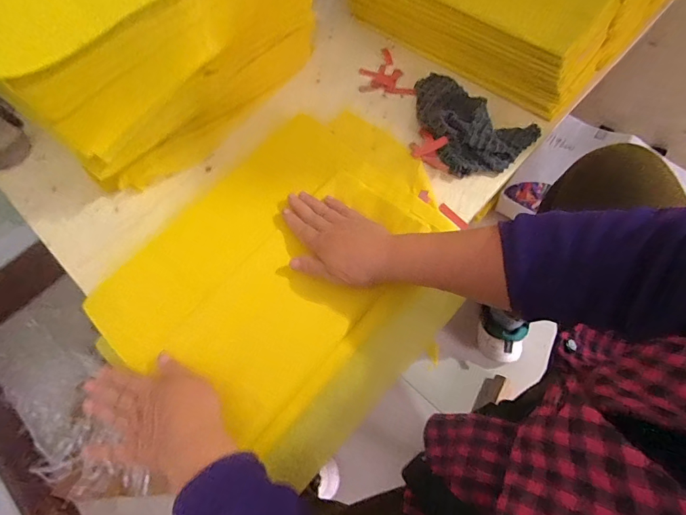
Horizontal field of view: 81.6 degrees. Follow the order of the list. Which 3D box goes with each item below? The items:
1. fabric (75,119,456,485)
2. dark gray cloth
[{"bbox_3d":[-0.042,0.008,0.457,0.317,0.033,0.407,40,73,19],"label":"fabric"},{"bbox_3d":[0.163,-0.193,0.536,0.123,0.035,0.181,-31,67,-11],"label":"dark gray cloth"}]

